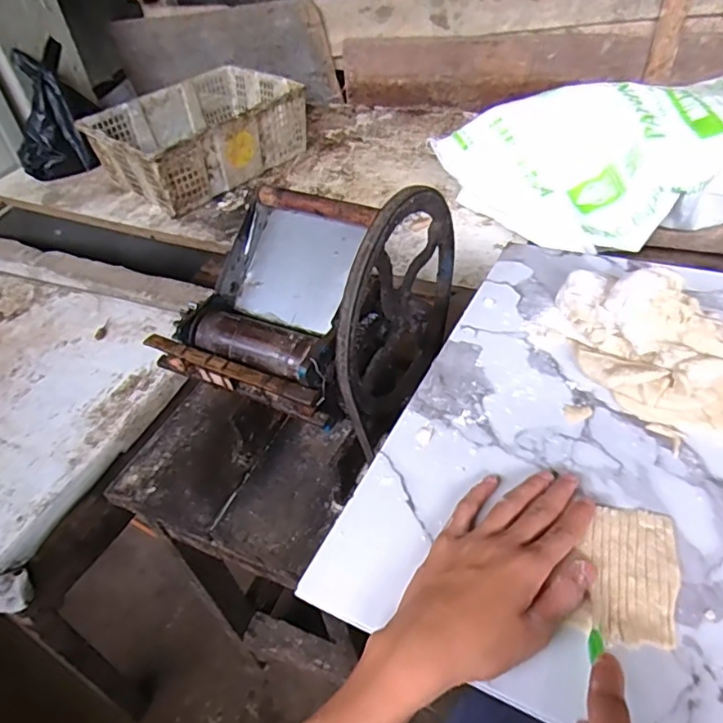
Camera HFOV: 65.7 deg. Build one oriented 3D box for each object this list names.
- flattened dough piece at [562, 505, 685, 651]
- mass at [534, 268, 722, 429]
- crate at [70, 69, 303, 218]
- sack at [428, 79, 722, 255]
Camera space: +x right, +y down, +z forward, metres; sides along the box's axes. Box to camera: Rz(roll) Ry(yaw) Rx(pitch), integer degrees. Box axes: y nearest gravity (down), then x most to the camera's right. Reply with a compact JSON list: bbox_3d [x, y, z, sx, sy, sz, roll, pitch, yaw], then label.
[{"bbox_3d":[0.181,0.141,0.377,0.059,0.009,0.098,12,48,17],"label":"flattened dough piece"},{"bbox_3d":[0.247,-0.022,0.500,0.186,0.072,0.111,32,56,32],"label":"mass"},{"bbox_3d":[-0.410,-0.578,1.436,0.472,0.156,0.365,-36,53,-27],"label":"crate"},{"bbox_3d":[0.507,-0.376,1.040,0.656,0.189,0.358,-8,45,-1],"label":"sack"}]

